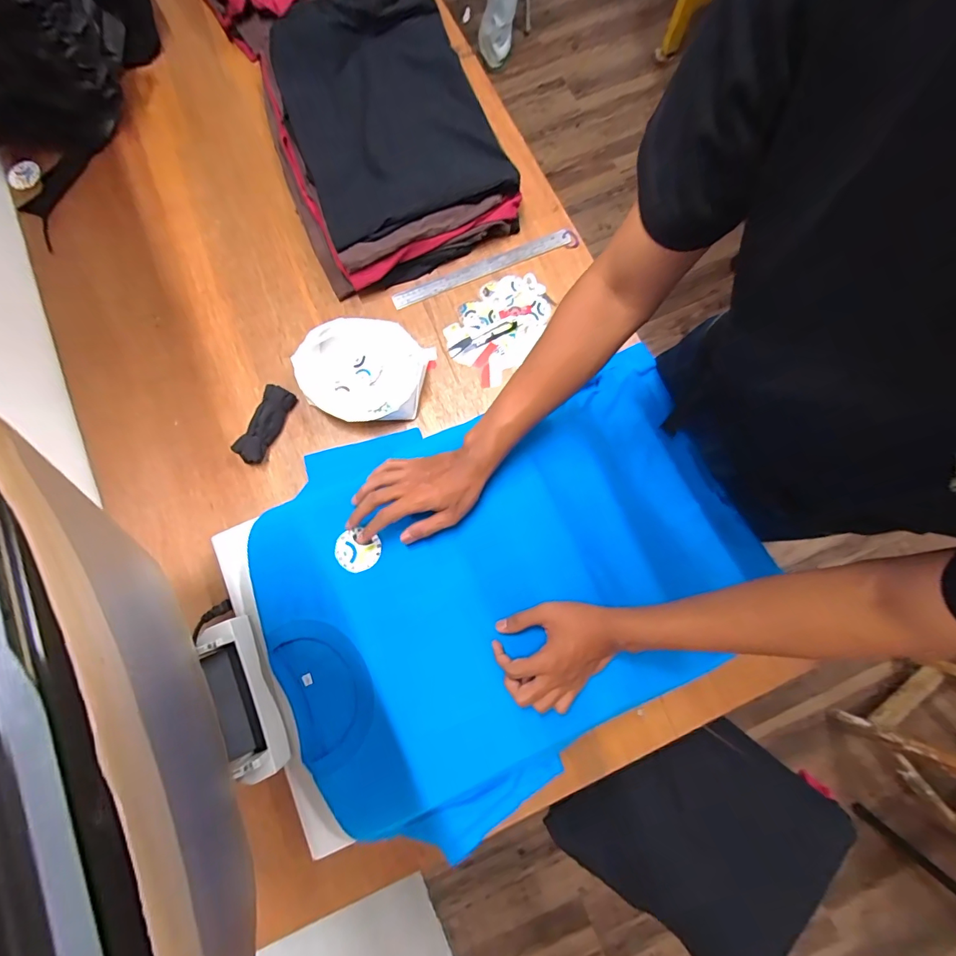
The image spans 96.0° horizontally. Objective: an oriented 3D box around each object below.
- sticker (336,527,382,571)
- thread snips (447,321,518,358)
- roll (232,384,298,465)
[{"bbox_3d":[-0.157,0.094,0.554,0.057,0.007,0.051,25,81,6],"label":"sticker"},{"bbox_3d":[0.007,-0.234,0.718,0.120,0.005,0.023,-22,79,-3],"label":"thread snips"},{"bbox_3d":[-0.335,-0.084,0.680,0.048,0.037,0.127,28,81,6],"label":"roll"}]

